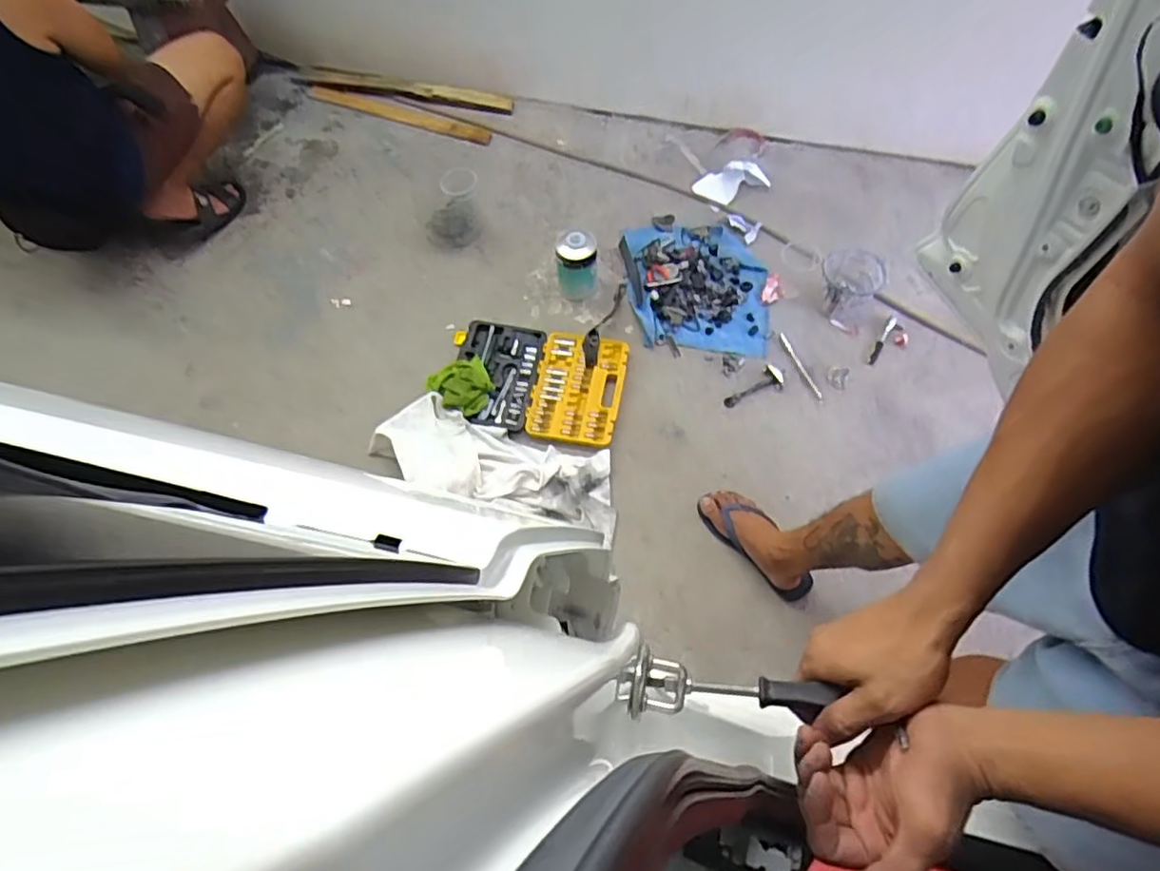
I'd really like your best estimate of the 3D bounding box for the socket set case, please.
[{"bbox_3d":[-0.107,-0.129,1.469,0.403,0.037,0.274,9,63,6],"label":"socket set case"}]

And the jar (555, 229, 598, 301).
[{"bbox_3d":[-0.006,-0.418,1.555,0.097,0.166,0.100,-1,63,2],"label":"jar"}]

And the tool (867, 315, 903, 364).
[{"bbox_3d":[0.722,-0.223,1.507,0.035,0.012,0.155,30,67,19],"label":"tool"}]

